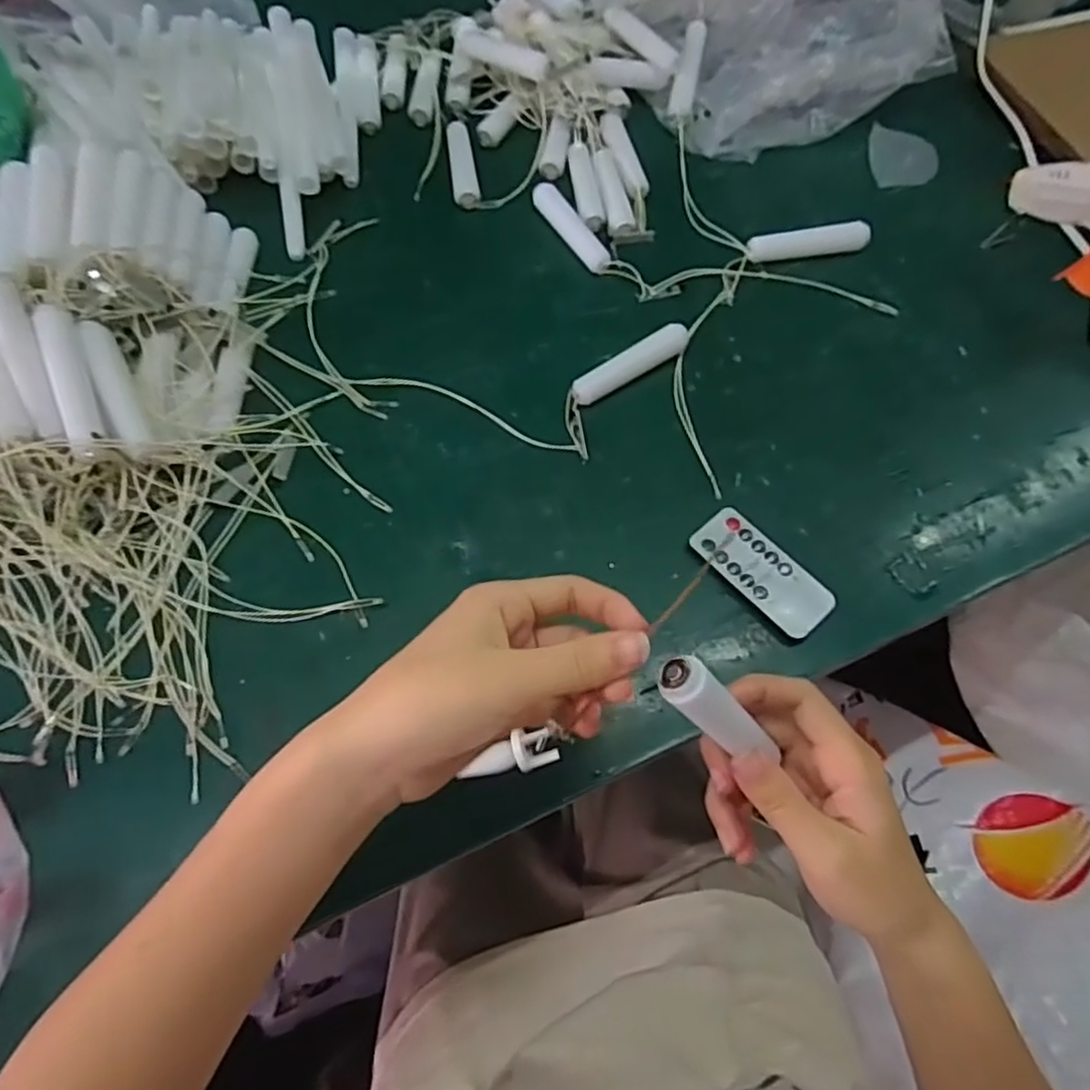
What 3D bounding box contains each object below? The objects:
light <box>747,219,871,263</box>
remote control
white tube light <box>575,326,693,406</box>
[{"bbox_3d":[0.195,-0.223,0.512,0.090,0.022,0.018,-7,64,-4],"label":"light"},{"bbox_3d":[0.125,0.015,0.397,0.037,0.008,0.084,-37,70,-18],"label":"remote control"},{"bbox_3d":[0.056,-0.120,0.459,0.089,0.018,0.019,-30,68,-15],"label":"white tube light"}]

